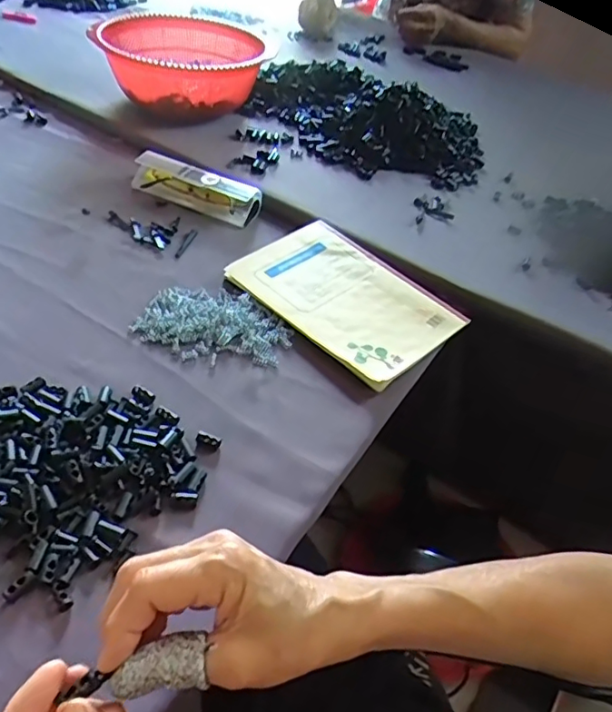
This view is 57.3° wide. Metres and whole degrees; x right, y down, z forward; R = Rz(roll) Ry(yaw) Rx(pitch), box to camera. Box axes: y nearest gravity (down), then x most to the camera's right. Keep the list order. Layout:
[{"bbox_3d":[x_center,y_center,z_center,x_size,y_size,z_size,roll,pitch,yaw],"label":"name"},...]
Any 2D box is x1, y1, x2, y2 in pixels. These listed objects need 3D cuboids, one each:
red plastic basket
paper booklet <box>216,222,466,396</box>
[{"bbox_3d":[-0.172,-0.404,0.793,0.187,0.090,0.209,21,46,13],"label":"red plastic basket"},{"bbox_3d":[0.040,-0.062,0.554,0.203,0.014,0.145,37,52,26],"label":"paper booklet"}]

